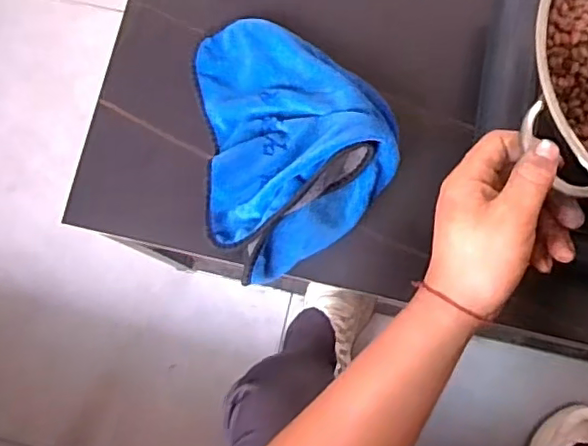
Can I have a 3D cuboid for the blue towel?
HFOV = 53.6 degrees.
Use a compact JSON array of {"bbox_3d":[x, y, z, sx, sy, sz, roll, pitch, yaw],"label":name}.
[{"bbox_3d":[0.005,-0.081,0.546,0.183,0.058,0.257,-7,80,-1],"label":"blue towel"}]

